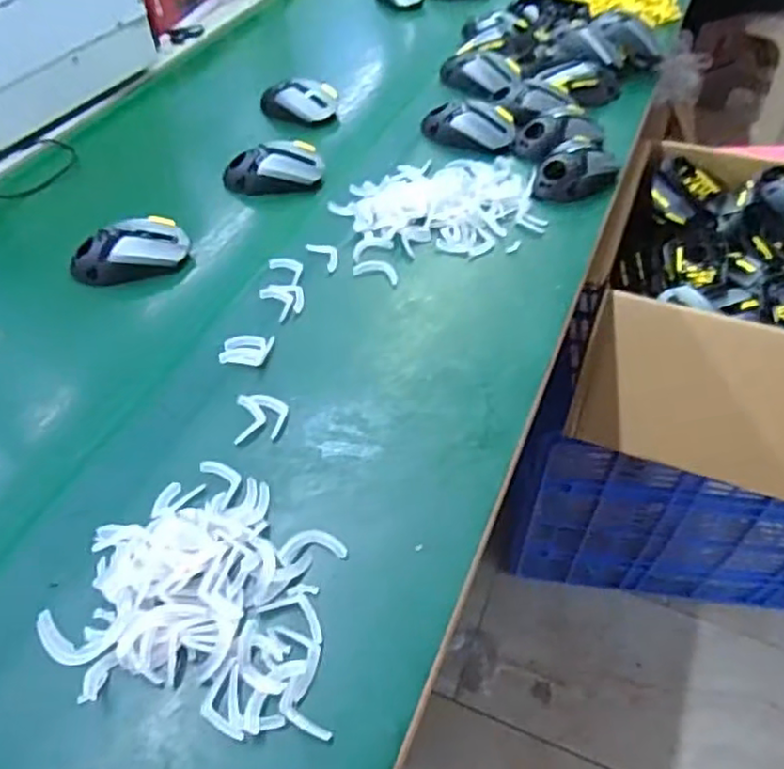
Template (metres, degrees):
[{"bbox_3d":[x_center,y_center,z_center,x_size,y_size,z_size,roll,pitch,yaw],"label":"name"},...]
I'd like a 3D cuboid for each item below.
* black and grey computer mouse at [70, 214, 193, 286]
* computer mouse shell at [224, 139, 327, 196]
[{"bbox_3d":[-0.270,-0.140,0.670,0.117,0.046,0.054,-12,49,-9],"label":"black and grey computer mouse"},{"bbox_3d":[-0.136,-0.253,0.757,0.113,0.032,0.063,-14,50,-11],"label":"computer mouse shell"}]

